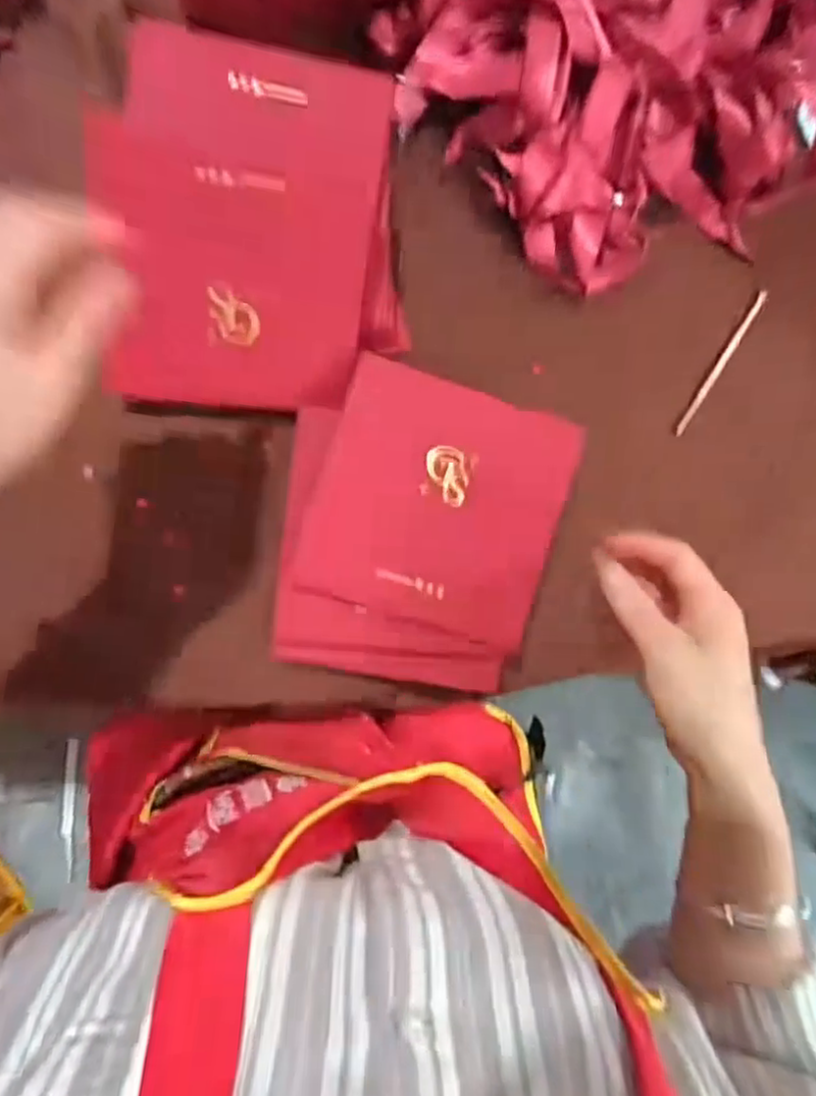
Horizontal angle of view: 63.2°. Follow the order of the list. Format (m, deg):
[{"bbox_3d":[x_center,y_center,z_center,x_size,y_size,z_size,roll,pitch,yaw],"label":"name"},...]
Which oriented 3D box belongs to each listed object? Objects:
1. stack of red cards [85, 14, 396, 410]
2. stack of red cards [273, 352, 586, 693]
[{"bbox_3d":[-0.095,-0.180,0.367,0.151,0.027,0.196,7,95,-12],"label":"stack of red cards"},{"bbox_3d":[0.005,-0.010,0.400,0.159,0.027,0.179,16,92,-2],"label":"stack of red cards"}]

